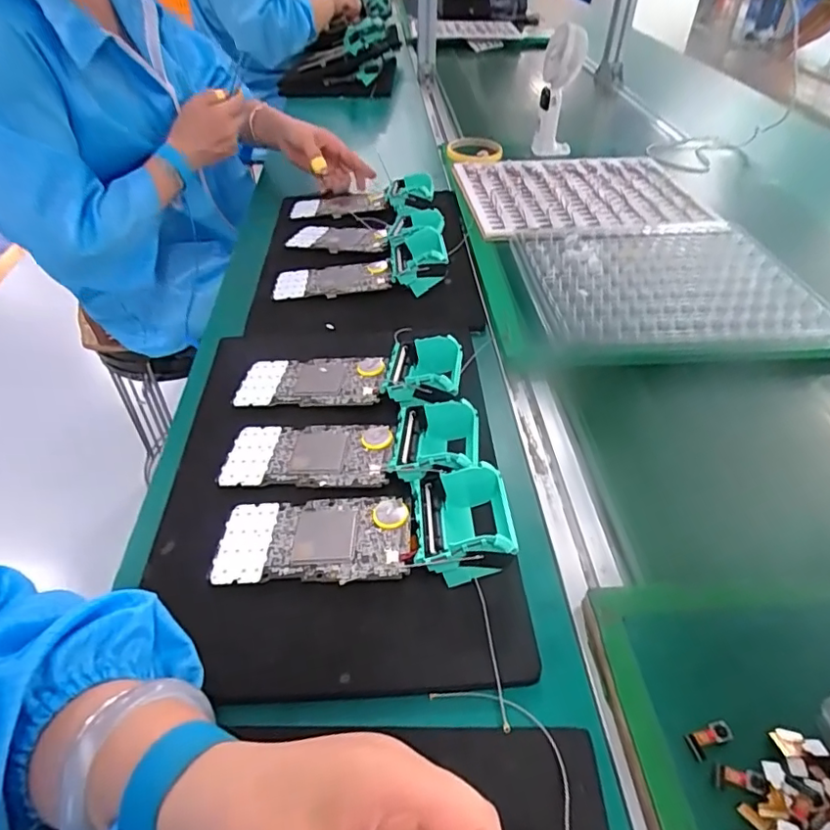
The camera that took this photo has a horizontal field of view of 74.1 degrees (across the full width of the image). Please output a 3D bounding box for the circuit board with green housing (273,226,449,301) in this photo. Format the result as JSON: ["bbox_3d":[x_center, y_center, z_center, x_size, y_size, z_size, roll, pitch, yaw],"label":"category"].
[{"bbox_3d":[-0.061,-0.168,0.606,0.193,0.040,0.086,-6,44,-5],"label":"circuit board with green housing"}]

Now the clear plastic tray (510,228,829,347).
[{"bbox_3d":[0.266,-0.148,0.594,0.286,0.022,0.218,-1,43,0],"label":"clear plastic tray"}]

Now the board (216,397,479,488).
[{"bbox_3d":[-0.049,0.018,0.414,0.192,0.038,0.073,3,44,4],"label":"board"}]

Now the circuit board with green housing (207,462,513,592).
[{"bbox_3d":[-0.035,0.070,0.359,0.191,0.040,0.068,-1,43,0],"label":"circuit board with green housing"}]

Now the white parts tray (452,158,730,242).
[{"bbox_3d":[0.227,-0.311,0.769,0.324,0.030,0.289,2,44,4],"label":"white parts tray"}]

